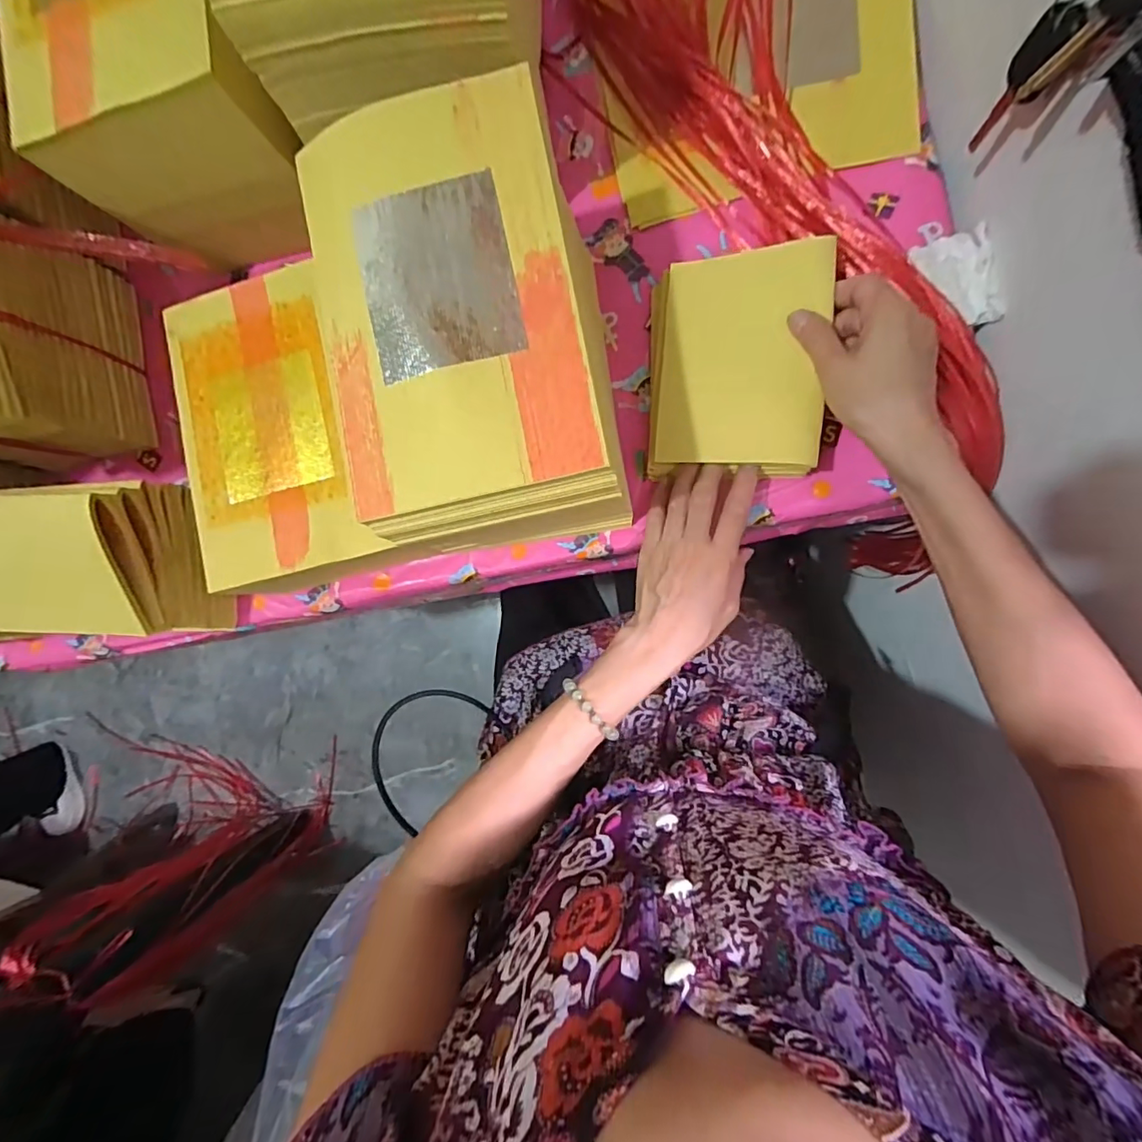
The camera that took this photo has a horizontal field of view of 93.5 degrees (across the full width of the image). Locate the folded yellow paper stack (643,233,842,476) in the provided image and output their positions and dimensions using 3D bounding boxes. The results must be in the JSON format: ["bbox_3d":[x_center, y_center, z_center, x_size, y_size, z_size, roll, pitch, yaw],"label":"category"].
[{"bbox_3d":[0.122,-0.155,0.405,0.121,0.039,0.158,2,90,8],"label":"folded yellow paper stack"}]

